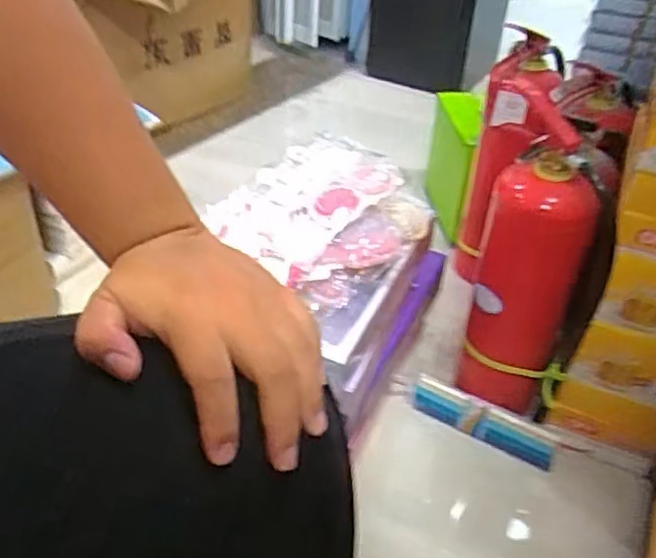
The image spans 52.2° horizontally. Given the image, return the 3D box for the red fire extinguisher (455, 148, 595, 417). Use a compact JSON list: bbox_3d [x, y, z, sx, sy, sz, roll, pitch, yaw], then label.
[{"bbox_3d":[0.270,0.026,0.937,0.145,0.428,0.141,12,40,11],"label":"red fire extinguisher"}]

